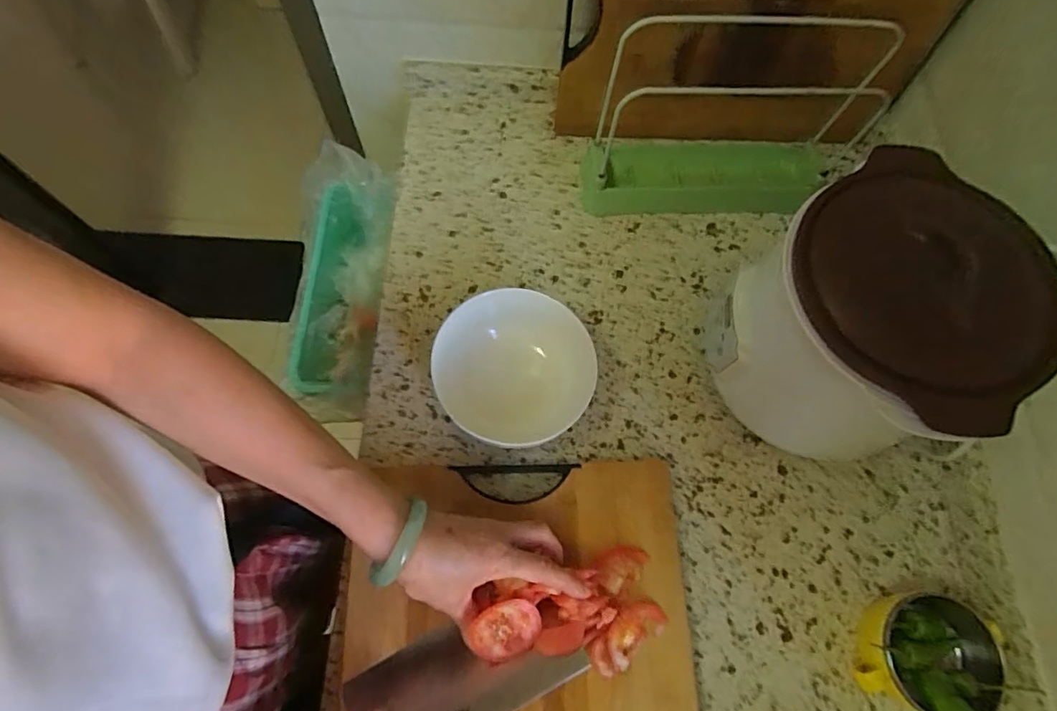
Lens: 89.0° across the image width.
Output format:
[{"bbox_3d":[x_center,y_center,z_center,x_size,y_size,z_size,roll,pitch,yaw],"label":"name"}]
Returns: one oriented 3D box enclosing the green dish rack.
[{"bbox_3d":[0.214,-0.249,0.569,0.288,0.200,0.095,-2,69,-3],"label":"green dish rack"}]

